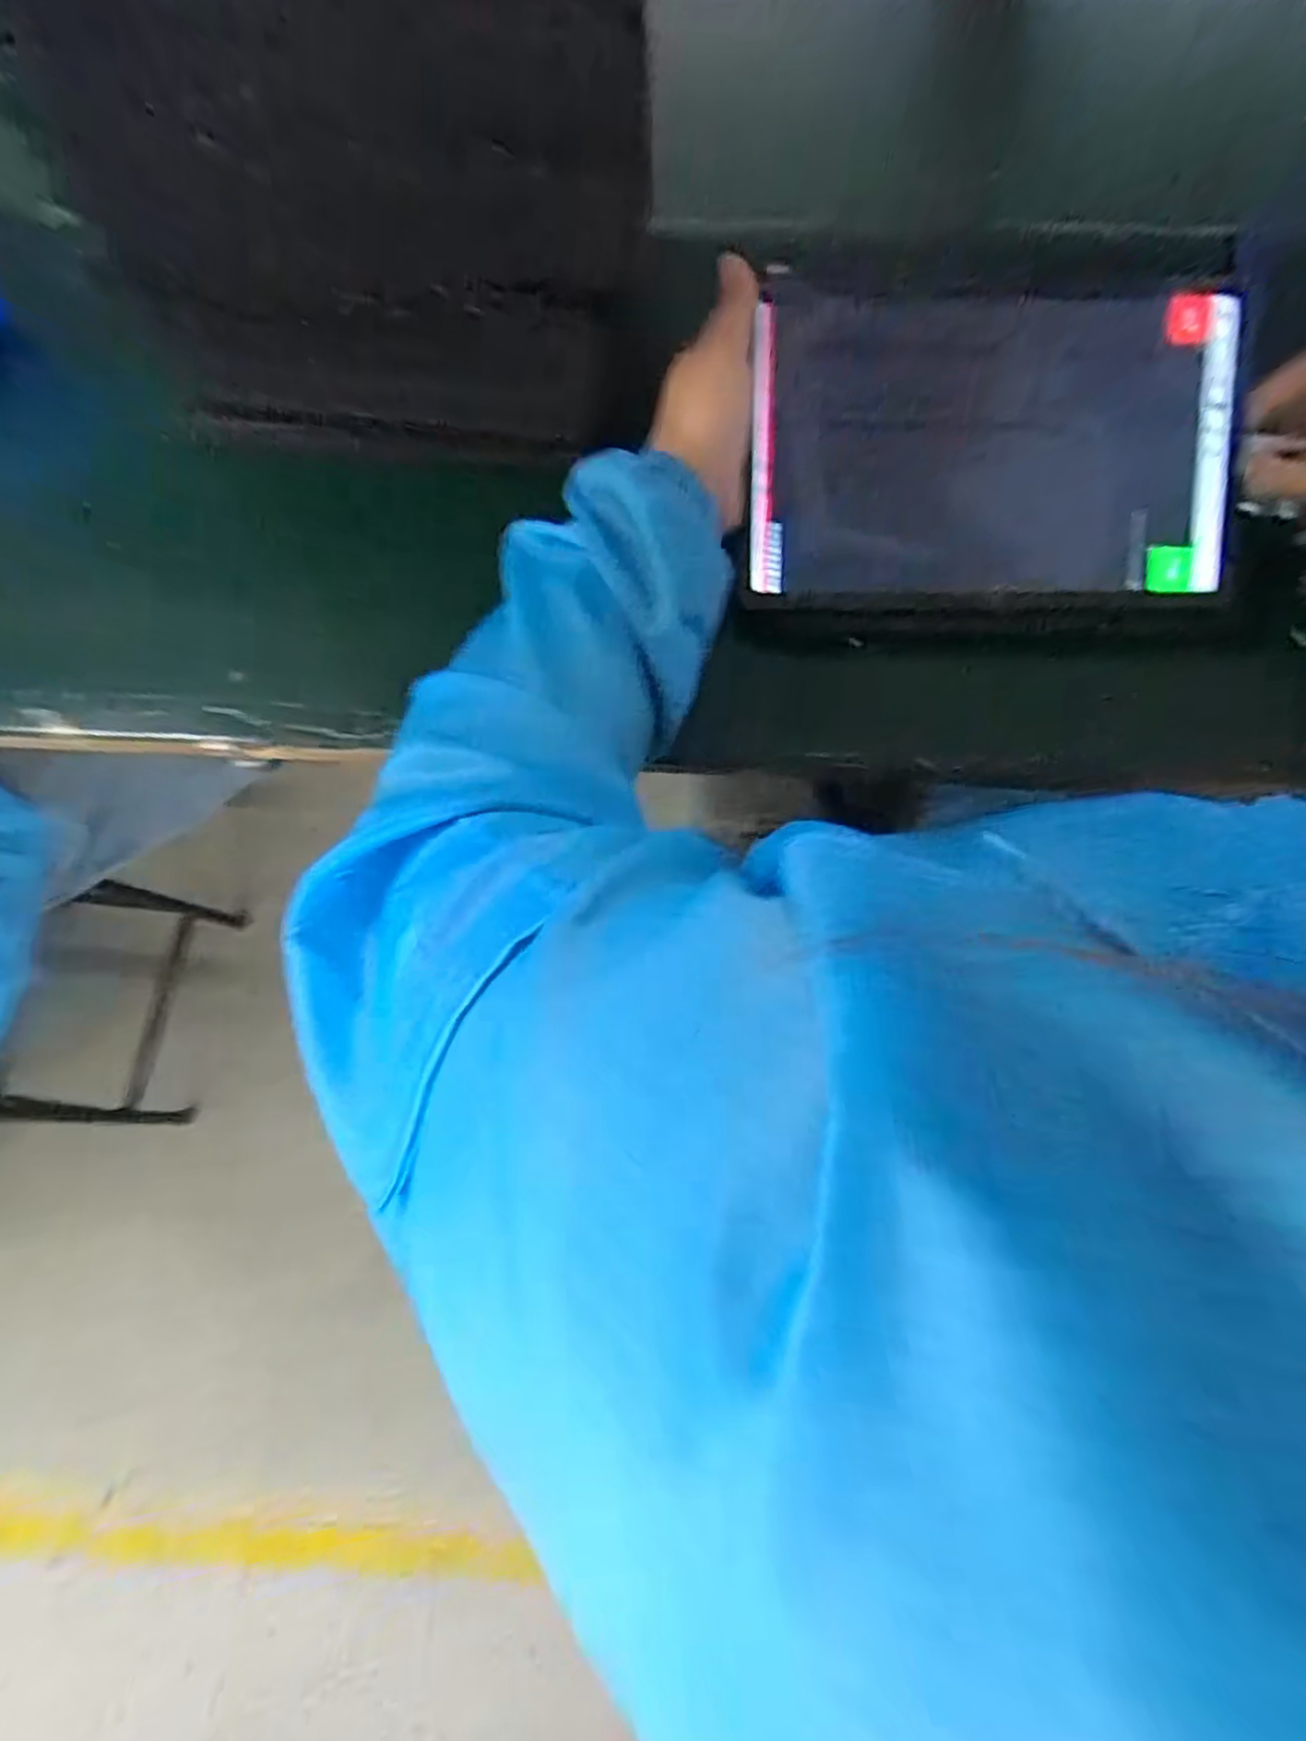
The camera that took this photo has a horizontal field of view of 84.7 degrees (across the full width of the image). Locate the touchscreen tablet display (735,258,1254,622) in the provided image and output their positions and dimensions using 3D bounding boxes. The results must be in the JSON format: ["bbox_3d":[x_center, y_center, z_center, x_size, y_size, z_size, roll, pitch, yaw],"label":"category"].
[{"bbox_3d":[0.164,-0.209,0.352,0.228,0.020,0.152,-1,99,1],"label":"touchscreen tablet display"}]

